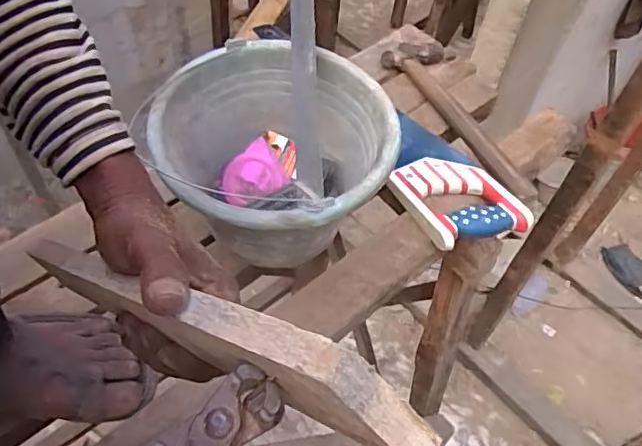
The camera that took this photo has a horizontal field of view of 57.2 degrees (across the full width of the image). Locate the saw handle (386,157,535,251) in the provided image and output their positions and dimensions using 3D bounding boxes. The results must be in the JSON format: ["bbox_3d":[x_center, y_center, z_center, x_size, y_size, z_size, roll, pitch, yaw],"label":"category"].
[{"bbox_3d":[0.166,-0.030,0.714,0.119,0.021,0.142,-23,59,-21],"label":"saw handle"}]

